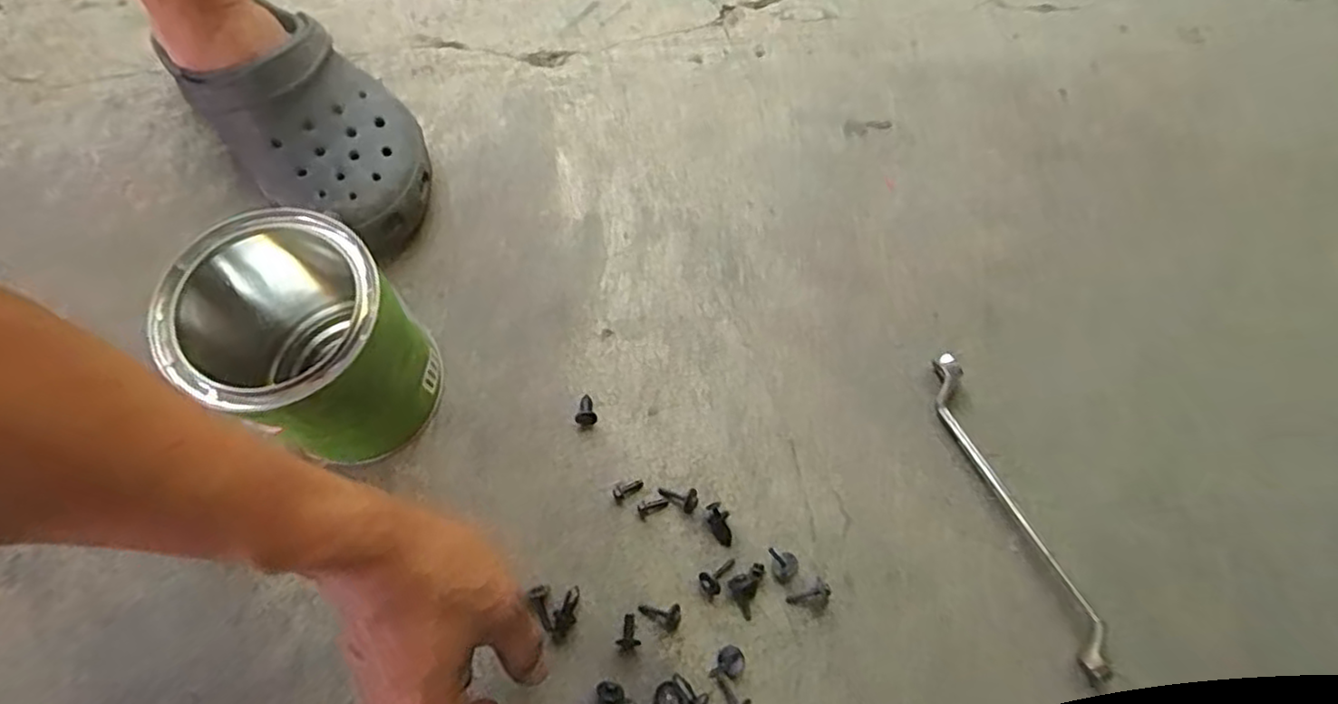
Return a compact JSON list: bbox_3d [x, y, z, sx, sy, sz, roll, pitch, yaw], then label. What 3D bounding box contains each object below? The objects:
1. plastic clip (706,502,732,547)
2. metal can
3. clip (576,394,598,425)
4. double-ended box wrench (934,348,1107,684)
[{"bbox_3d":[0.032,0.109,0.439,0.013,0.006,0.028,-18,84,-8],"label":"plastic clip"},{"bbox_3d":[-0.202,-0.006,0.404,0.100,0.135,0.112,-38,76,-15],"label":"metal can"},{"bbox_3d":[-0.056,0.038,0.461,0.014,0.011,0.021,-3,68,-3],"label":"clip"},{"bbox_3d":[0.220,0.097,0.440,0.022,0.023,0.208,-20,72,-10],"label":"double-ended box wrench"}]

